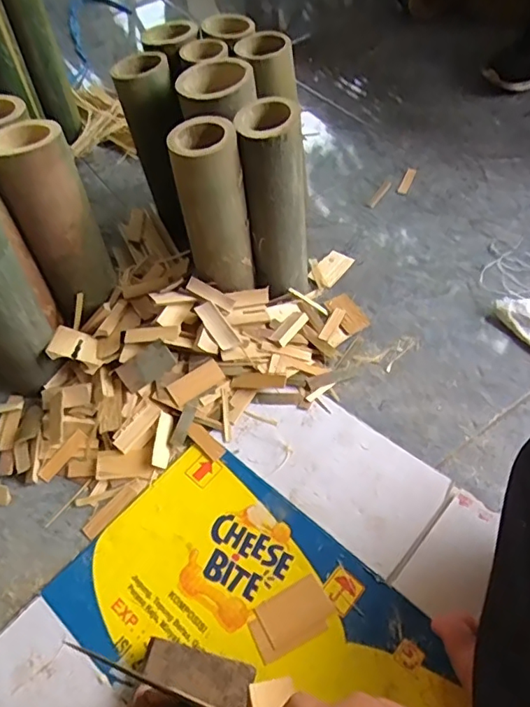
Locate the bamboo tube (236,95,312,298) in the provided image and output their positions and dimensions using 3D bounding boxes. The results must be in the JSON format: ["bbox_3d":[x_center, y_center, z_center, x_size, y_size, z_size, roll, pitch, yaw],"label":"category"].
[{"bbox_3d":[0.016,-0.197,0.717,0.077,0.241,0.097,-5,53,2],"label":"bamboo tube"}]

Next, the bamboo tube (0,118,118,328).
[{"bbox_3d":[-0.273,-0.170,0.714,0.102,0.240,0.090,-24,55,-12],"label":"bamboo tube"}]

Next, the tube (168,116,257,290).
[{"bbox_3d":[-0.065,-0.181,0.686,0.078,0.207,0.078,-11,53,-3],"label":"tube"}]

